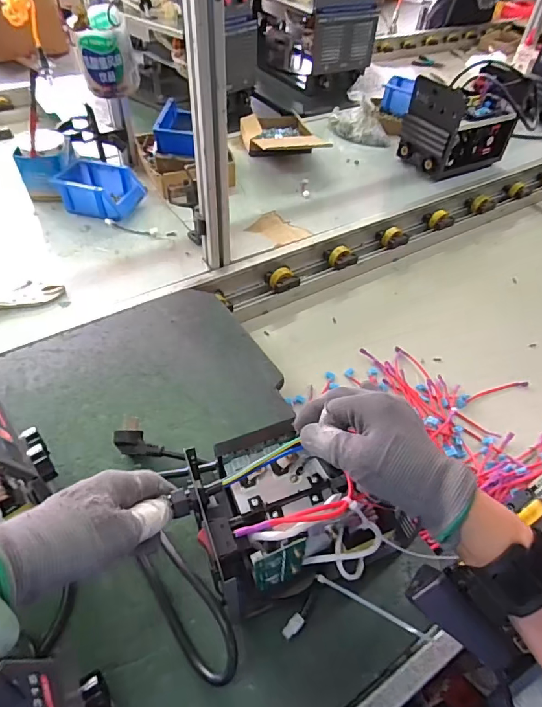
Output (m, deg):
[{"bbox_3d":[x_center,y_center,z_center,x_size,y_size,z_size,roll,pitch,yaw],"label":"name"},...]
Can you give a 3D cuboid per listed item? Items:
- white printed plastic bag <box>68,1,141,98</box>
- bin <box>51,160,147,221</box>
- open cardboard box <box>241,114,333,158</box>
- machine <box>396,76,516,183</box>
[{"bbox_3d":[-0.185,-0.334,0.493,0.063,0.073,0.061,-9,50,-11],"label":"white printed plastic bag"},{"bbox_3d":[-0.352,-0.336,0.914,0.160,0.069,0.121,8,49,3],"label":"bin"},{"bbox_3d":[0.027,-0.551,1.139,0.192,0.061,0.242,-10,50,-12],"label":"open cardboard box"},{"bbox_3d":[0.456,-0.565,1.096,0.239,0.187,0.164,-21,53,-20],"label":"machine"}]

